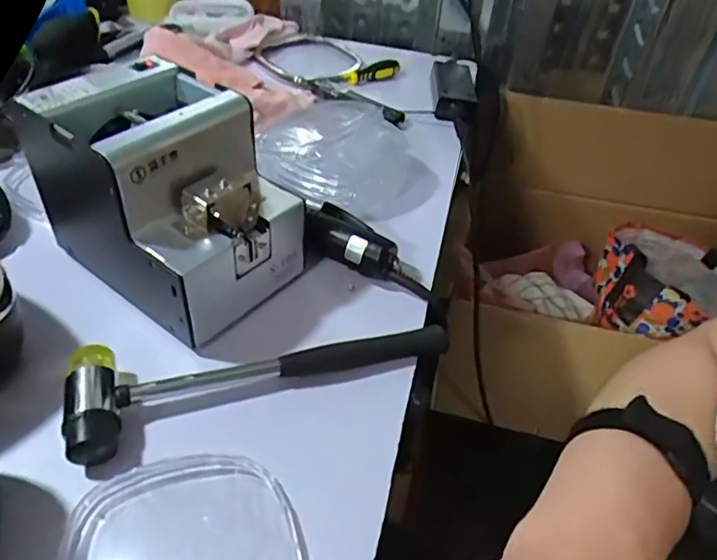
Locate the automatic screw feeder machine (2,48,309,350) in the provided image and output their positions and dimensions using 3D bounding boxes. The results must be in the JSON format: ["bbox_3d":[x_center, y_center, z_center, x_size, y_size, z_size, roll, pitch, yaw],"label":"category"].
[{"bbox_3d":[-0.148,-0.067,0.459,0.170,0.144,0.122,30,48,25],"label":"automatic screw feeder machine"}]

